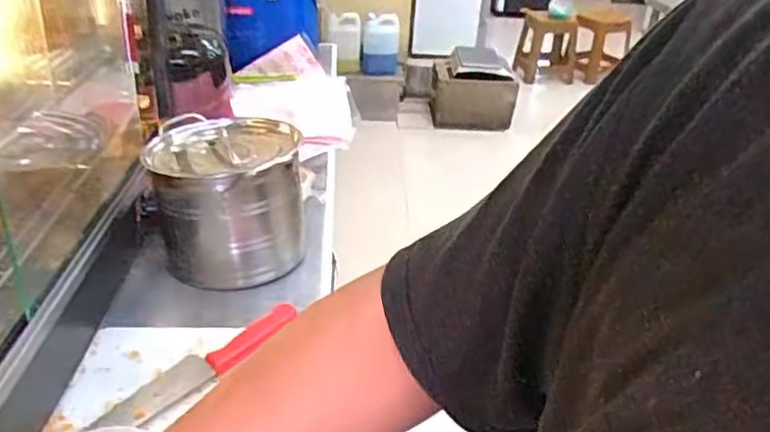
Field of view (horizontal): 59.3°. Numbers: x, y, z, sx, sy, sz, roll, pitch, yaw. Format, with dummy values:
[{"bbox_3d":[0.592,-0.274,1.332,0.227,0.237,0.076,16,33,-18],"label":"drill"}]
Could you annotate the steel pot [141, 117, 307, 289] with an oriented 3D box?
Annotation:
[{"bbox_3d":[-0.231,-0.027,1.000,0.207,0.185,0.210,3,30,-2],"label":"steel pot"}]

